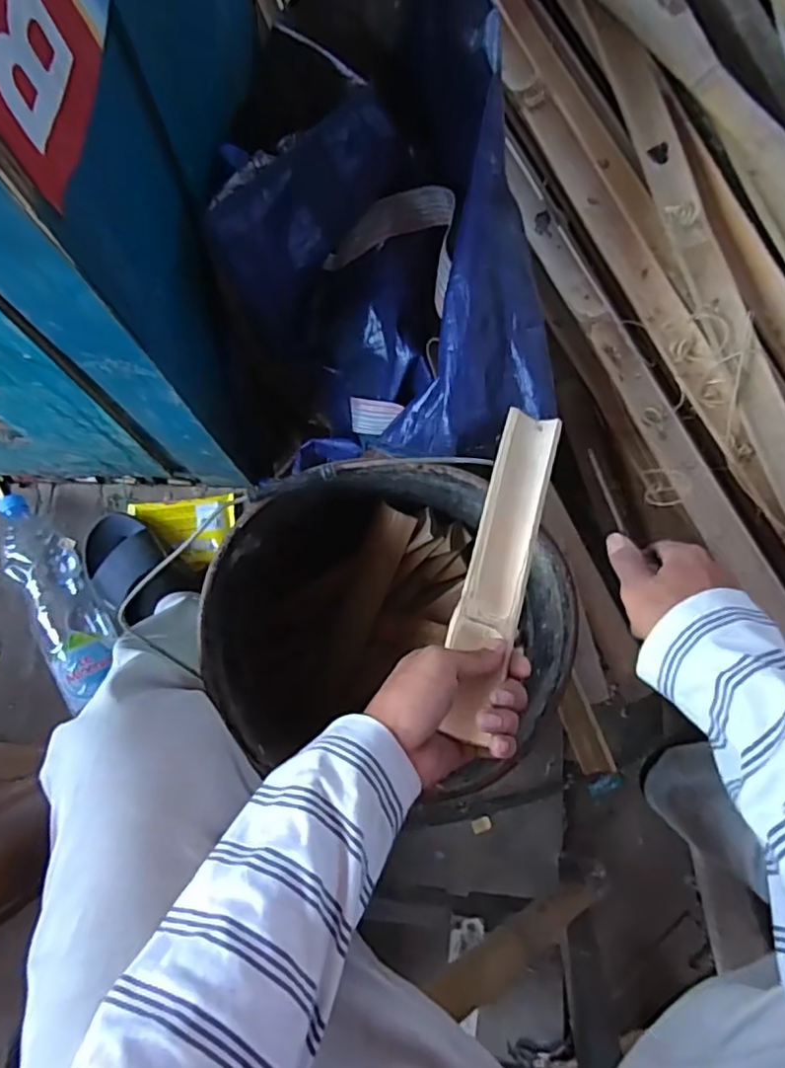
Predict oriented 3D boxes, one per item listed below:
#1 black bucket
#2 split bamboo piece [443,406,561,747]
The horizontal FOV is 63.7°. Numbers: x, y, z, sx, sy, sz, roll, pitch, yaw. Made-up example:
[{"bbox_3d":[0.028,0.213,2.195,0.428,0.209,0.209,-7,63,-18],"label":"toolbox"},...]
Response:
[{"bbox_3d":[-0.007,0.087,0.603,0.288,0.235,0.266,12,78,2],"label":"black bucket"},{"bbox_3d":[0.086,0.013,0.490,0.046,0.014,0.284,18,58,2],"label":"split bamboo piece"}]

